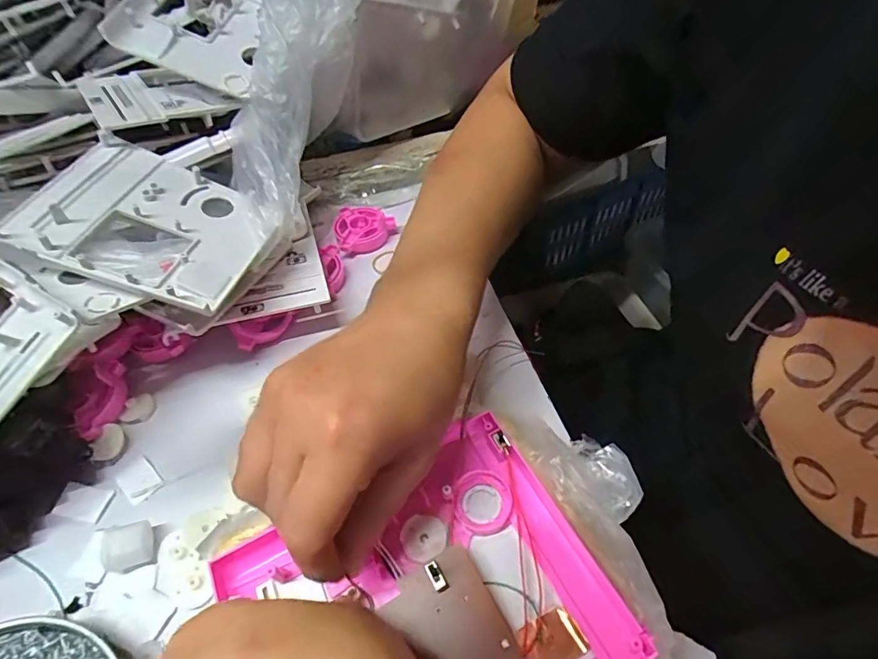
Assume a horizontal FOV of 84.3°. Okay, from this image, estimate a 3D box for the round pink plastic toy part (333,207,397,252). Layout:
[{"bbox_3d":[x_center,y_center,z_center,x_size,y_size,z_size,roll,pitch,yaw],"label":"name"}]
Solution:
[{"bbox_3d":[-0.067,-0.093,0.437,0.052,0.013,0.052,-1,51,2],"label":"round pink plastic toy part"}]

